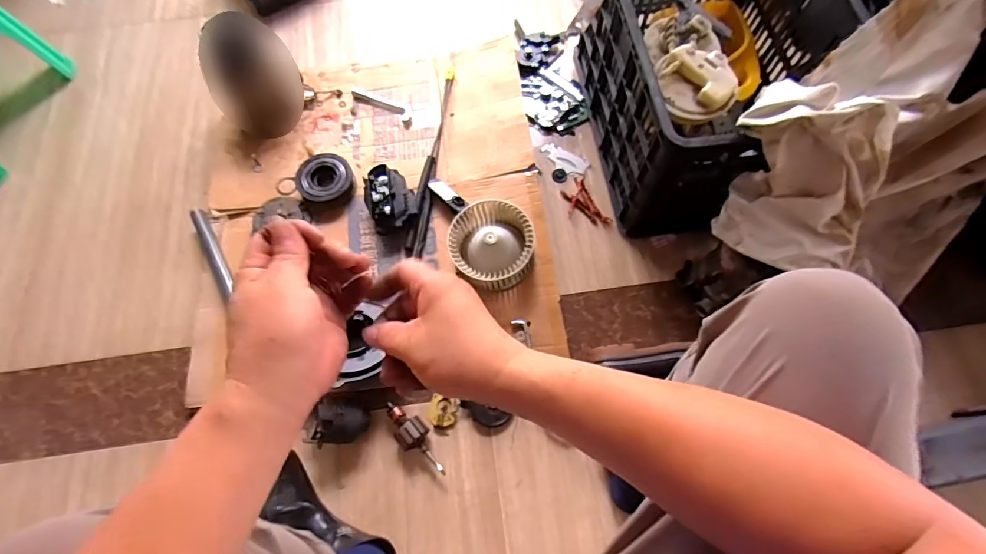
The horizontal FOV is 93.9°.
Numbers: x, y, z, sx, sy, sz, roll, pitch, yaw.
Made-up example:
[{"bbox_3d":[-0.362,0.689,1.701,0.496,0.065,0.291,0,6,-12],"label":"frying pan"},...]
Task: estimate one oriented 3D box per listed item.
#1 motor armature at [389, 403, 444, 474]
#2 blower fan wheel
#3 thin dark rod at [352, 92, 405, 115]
[{"bbox_3d":[-0.119,0.246,0.702,0.044,0.049,0.127,-32,71,-9],"label":"motor armature"},{"bbox_3d":[-0.002,-0.056,0.783,0.136,0.066,0.142,-1,69,2],"label":"blower fan wheel"},{"bbox_3d":[-0.239,-0.367,0.969,0.130,0.009,0.020,23,72,11],"label":"thin dark rod"}]

